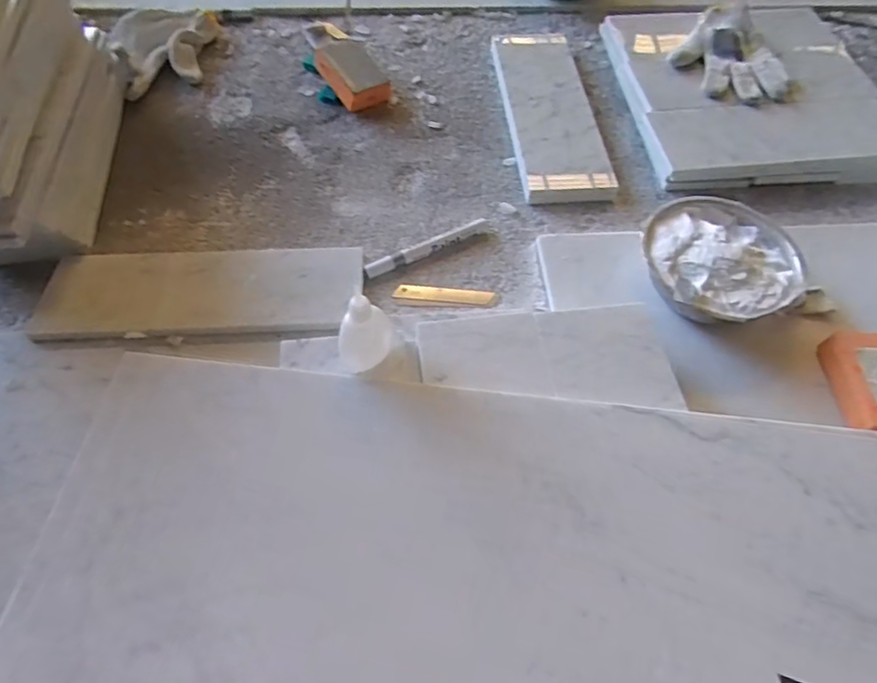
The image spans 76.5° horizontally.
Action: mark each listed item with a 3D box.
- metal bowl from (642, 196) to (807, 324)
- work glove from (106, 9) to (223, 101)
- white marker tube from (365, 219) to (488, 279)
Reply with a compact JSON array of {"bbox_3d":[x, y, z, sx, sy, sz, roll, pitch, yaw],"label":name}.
[{"bbox_3d":[0.266,-0.071,0.536,0.144,0.059,0.138,2,58,-3],"label":"metal bowl"},{"bbox_3d":[-0.354,-0.391,0.737,0.135,0.052,0.126,-16,61,-13],"label":"work glove"},{"bbox_3d":[-0.010,-0.100,0.588,0.145,0.015,0.018,-26,64,-18],"label":"white marker tube"}]

